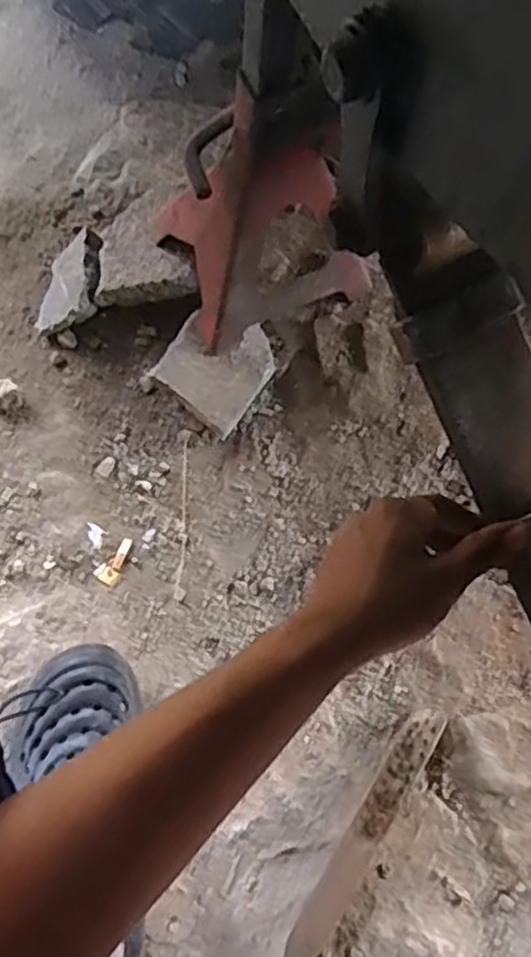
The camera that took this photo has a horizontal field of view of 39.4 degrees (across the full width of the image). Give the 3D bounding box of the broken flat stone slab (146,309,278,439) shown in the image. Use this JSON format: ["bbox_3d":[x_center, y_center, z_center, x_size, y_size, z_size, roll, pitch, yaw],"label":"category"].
[{"bbox_3d":[-0.053,-0.111,0.748,0.109,0.042,0.108,33,77,9],"label":"broken flat stone slab"}]

